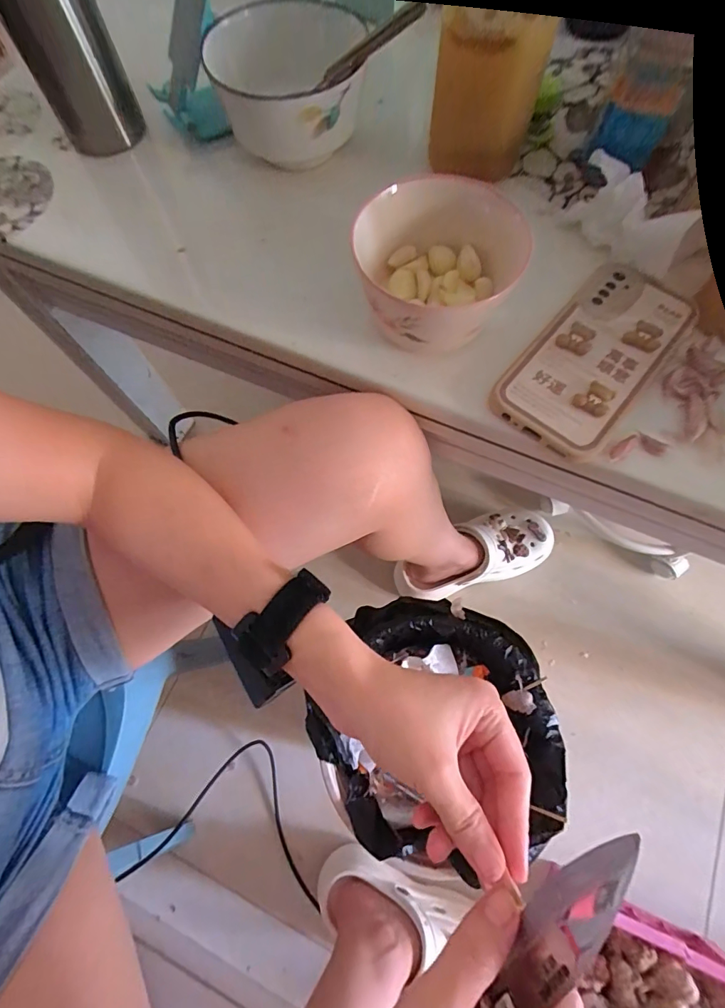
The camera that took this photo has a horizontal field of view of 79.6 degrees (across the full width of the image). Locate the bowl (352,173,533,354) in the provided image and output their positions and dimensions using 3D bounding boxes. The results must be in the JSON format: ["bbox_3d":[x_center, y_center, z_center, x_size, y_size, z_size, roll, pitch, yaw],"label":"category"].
[{"bbox_3d":[0.055,-0.164,0.301,0.115,0.048,0.110,-1,70,2],"label":"bowl"}]

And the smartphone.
[{"bbox_3d":[0.164,-0.104,0.301,0.079,0.011,0.160,39,76,14],"label":"smartphone"}]

